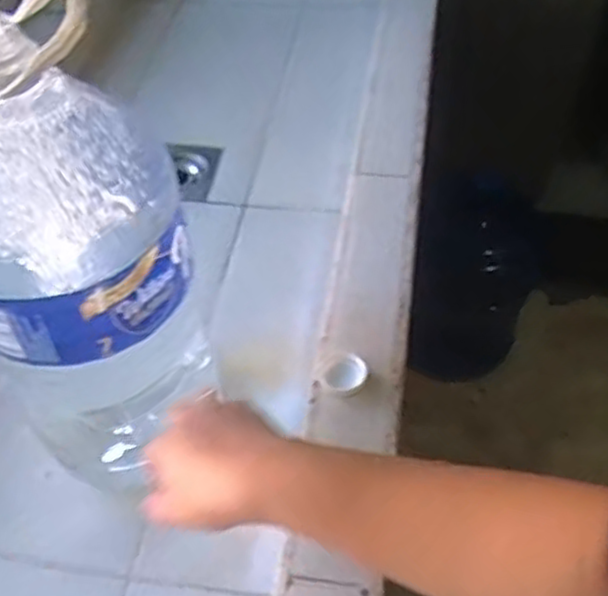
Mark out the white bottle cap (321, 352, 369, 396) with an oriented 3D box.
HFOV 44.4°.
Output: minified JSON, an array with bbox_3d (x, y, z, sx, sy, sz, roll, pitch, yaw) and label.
[{"bbox_3d":[0.036,0.068,0.659,0.038,0.014,0.038,18,53,16],"label":"white bottle cap"}]

